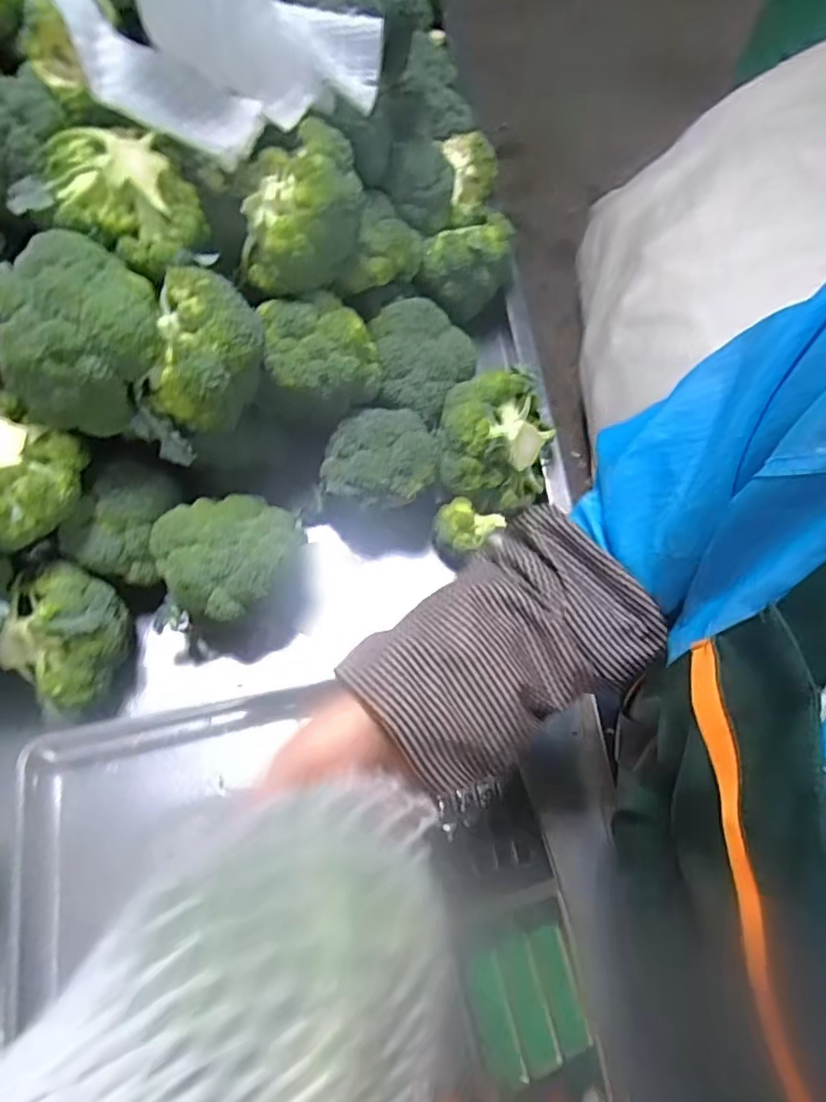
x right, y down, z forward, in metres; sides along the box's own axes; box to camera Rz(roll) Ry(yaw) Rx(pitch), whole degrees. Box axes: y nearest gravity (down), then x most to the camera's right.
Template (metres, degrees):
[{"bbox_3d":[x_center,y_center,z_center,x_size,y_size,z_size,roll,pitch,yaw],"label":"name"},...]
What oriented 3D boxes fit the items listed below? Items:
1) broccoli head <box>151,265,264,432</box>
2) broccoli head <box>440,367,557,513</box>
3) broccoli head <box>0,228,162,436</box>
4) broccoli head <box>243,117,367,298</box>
[{"bbox_3d":[-0.158,-0.153,0.478,0.080,0.088,0.091,4,63,-1],"label":"broccoli head"},{"bbox_3d":[0.082,-0.111,0.589,0.107,0.087,0.115,1,64,-2],"label":"broccoli head"},{"bbox_3d":[-0.242,-0.158,0.449,0.106,0.093,0.098,-10,64,-8],"label":"broccoli head"},{"bbox_3d":[-0.093,-0.281,0.504,0.100,0.094,0.104,-2,64,-4],"label":"broccoli head"}]

